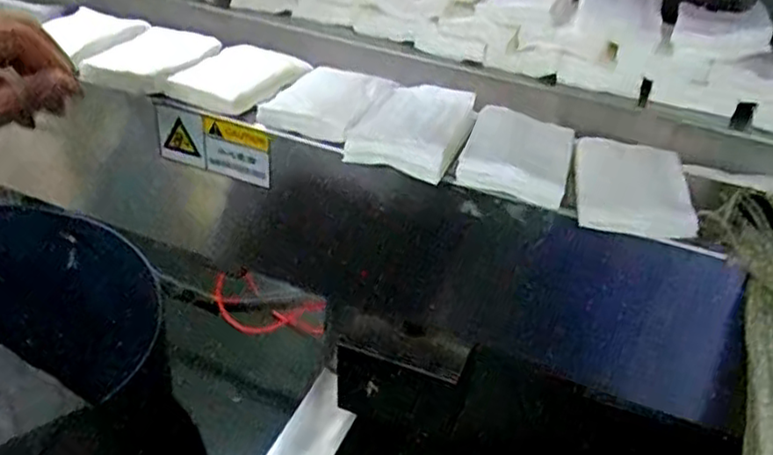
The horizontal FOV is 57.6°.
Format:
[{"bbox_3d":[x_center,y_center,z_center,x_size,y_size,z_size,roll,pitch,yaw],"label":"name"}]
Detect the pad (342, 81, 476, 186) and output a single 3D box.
[{"bbox_3d":[0.019,-0.079,0.521,0.076,0.030,0.109,10,36,9],"label":"pad"}]

